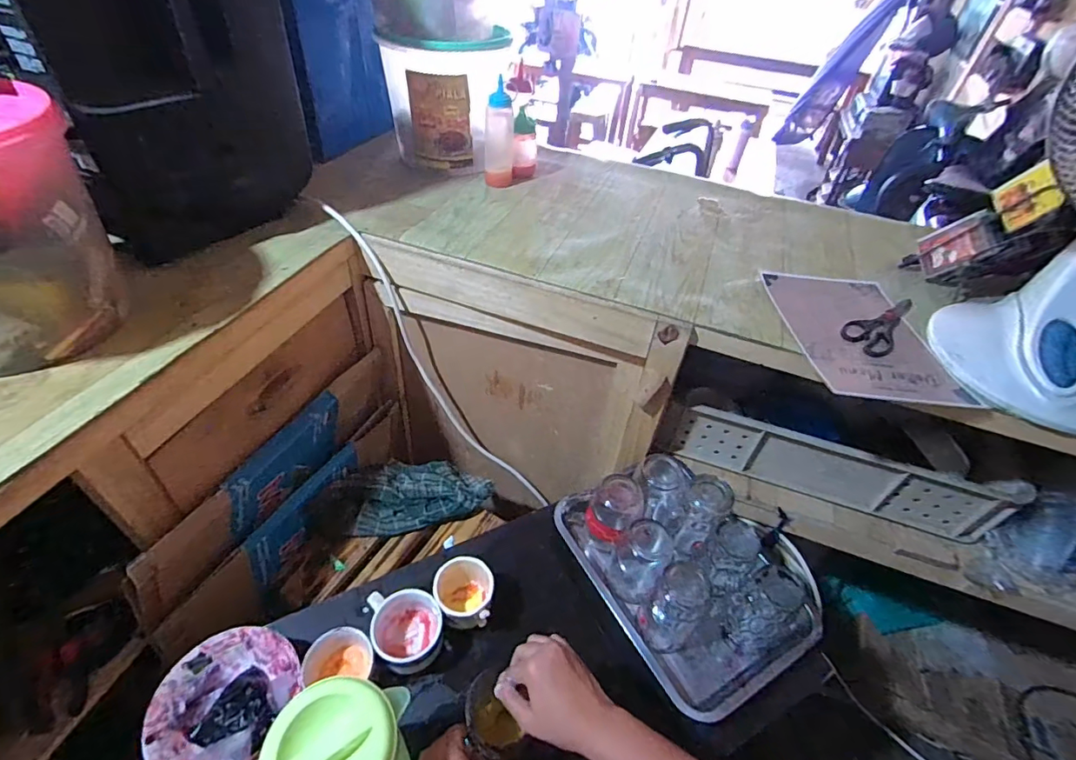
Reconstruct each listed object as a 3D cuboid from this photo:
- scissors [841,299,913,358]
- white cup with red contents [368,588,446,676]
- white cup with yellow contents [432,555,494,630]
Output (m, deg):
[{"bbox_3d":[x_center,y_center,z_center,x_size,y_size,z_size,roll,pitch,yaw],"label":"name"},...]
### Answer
[{"bbox_3d":[0.524,-0.090,0.769,0.068,0.008,0.196,36,52,26],"label":"scissors"},{"bbox_3d":[-0.166,0.319,0.643,0.084,0.061,0.096,-12,48,-17],"label":"white cup with red contents"},{"bbox_3d":[-0.099,0.288,0.676,0.077,0.072,0.083,3,46,-3],"label":"white cup with yellow contents"}]

